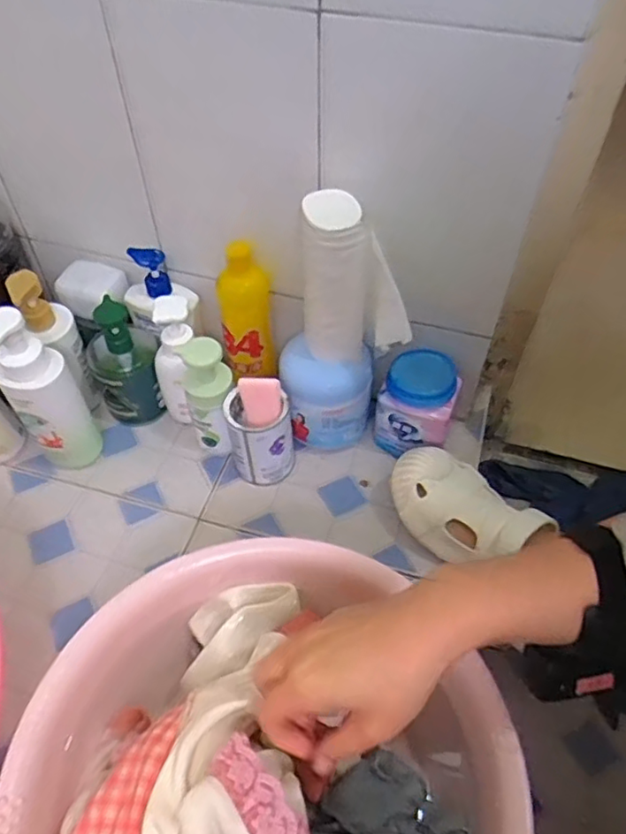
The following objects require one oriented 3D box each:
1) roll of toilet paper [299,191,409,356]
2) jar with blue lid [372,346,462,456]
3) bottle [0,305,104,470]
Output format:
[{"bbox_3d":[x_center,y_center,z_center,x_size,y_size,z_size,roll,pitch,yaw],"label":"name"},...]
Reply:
[{"bbox_3d":[0.039,-0.112,0.611,0.117,0.192,0.057,37,60,26],"label":"roll of toilet paper"},{"bbox_3d":[0.121,-0.013,0.713,0.081,0.108,0.081,0,51,0],"label":"jar with blue lid"},{"bbox_3d":[-0.284,-0.020,0.655,0.067,0.215,0.058,-26,56,-19],"label":"bottle"}]

